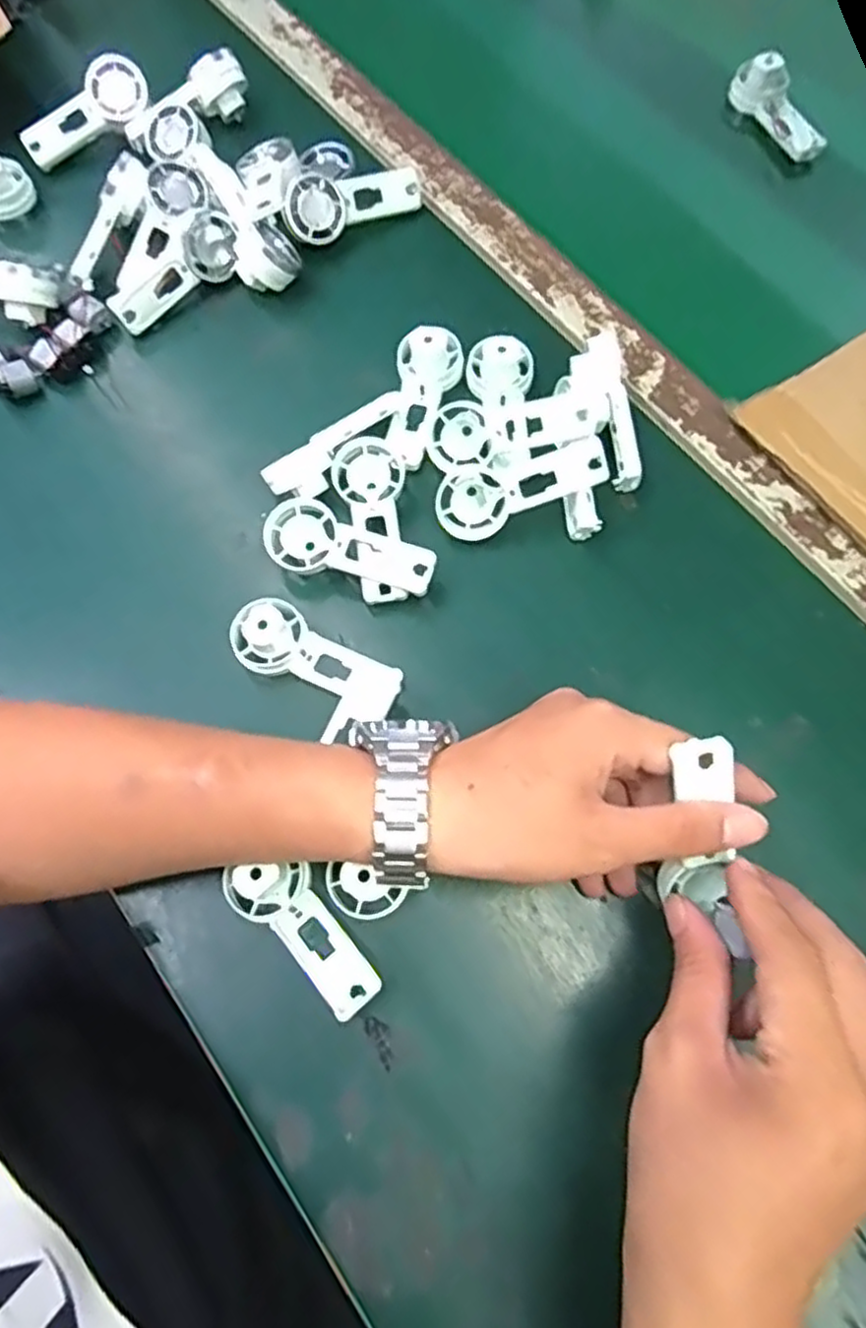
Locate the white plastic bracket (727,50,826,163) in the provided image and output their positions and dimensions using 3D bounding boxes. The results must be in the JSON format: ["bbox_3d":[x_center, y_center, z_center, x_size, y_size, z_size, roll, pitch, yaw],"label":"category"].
[{"bbox_3d":[0.257,-0.412,0.534,0.028,0.030,0.087,-29,73,-10],"label":"white plastic bracket"}]

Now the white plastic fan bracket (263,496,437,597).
[{"bbox_3d":[-0.044,-0.063,0.394,0.093,0.010,0.039,17,87,8],"label":"white plastic fan bracket"}]

